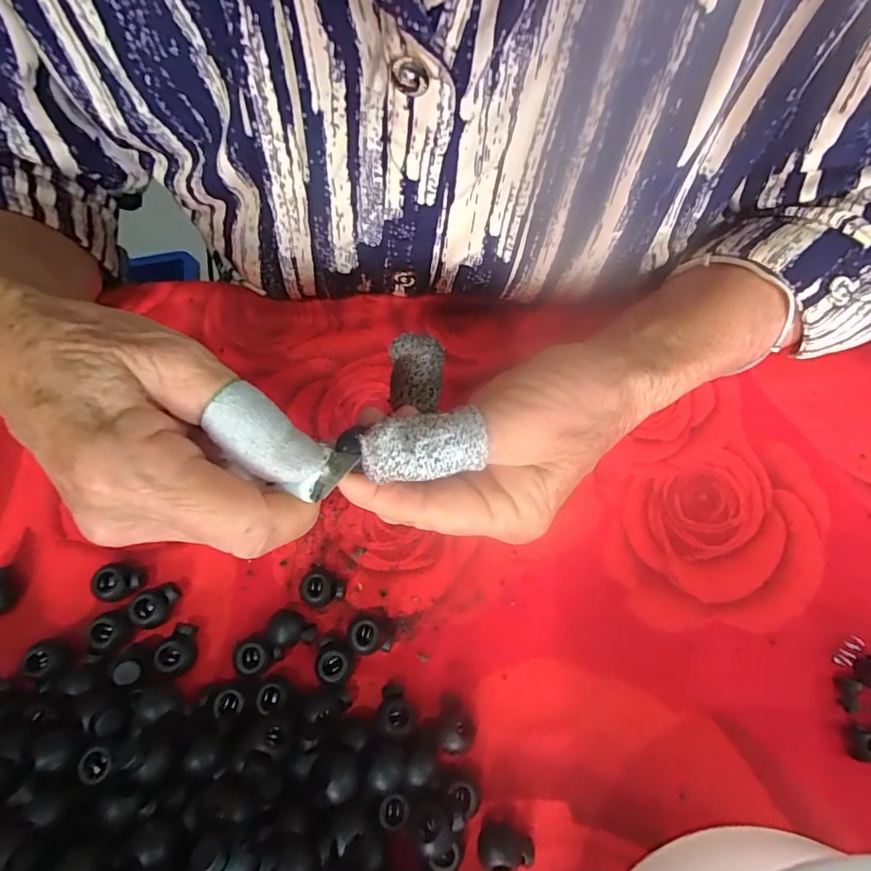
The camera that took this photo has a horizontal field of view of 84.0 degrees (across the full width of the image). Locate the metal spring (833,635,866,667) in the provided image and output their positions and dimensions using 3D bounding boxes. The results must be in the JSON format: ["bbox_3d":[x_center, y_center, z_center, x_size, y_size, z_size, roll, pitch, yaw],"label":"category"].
[{"bbox_3d":[0.173,0.090,0.201,0.006,0.004,0.014,39,73,13],"label":"metal spring"}]

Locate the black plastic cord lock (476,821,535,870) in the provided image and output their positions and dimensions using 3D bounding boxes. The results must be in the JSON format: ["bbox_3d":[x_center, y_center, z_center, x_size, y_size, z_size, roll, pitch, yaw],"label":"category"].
[{"bbox_3d":[0.025,0.148,0.174,0.018,0.010,0.012,19,69,7],"label":"black plastic cord lock"}]

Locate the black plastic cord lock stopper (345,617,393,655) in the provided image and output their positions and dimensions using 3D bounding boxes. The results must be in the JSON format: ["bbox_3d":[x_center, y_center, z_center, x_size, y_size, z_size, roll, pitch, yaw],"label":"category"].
[{"bbox_3d":[-0.027,0.084,0.202,0.019,0.012,0.014,12,69,4],"label":"black plastic cord lock stopper"}]

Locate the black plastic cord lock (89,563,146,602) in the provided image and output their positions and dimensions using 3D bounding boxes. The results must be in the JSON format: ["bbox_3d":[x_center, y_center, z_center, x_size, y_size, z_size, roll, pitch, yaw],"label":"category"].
[{"bbox_3d":[-0.132,0.062,0.203,0.018,0.011,0.015,11,69,4],"label":"black plastic cord lock"}]

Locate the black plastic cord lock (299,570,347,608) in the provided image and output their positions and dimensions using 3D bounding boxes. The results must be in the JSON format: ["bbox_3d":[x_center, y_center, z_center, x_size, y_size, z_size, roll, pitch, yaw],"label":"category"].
[{"bbox_3d":[-0.048,0.067,0.210,0.019,0.011,0.014,10,69,3],"label":"black plastic cord lock"}]

